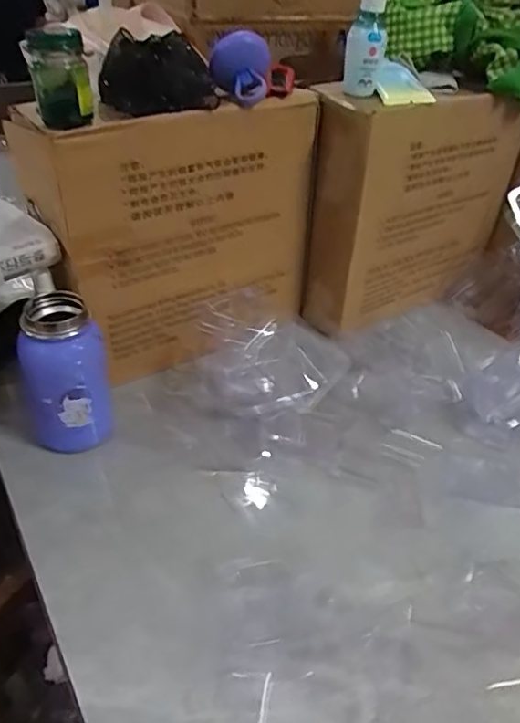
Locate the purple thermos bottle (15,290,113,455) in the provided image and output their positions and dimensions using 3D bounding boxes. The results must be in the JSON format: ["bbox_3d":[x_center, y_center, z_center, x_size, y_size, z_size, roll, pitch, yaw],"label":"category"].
[{"bbox_3d":[-0.177,0.015,0.508,0.072,0.143,0.062,-8,40,-16],"label":"purple thermos bottle"}]

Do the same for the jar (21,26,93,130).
[{"bbox_3d":[-0.156,-0.219,0.435,0.044,0.066,0.051,-7,40,-15],"label":"jar"}]

